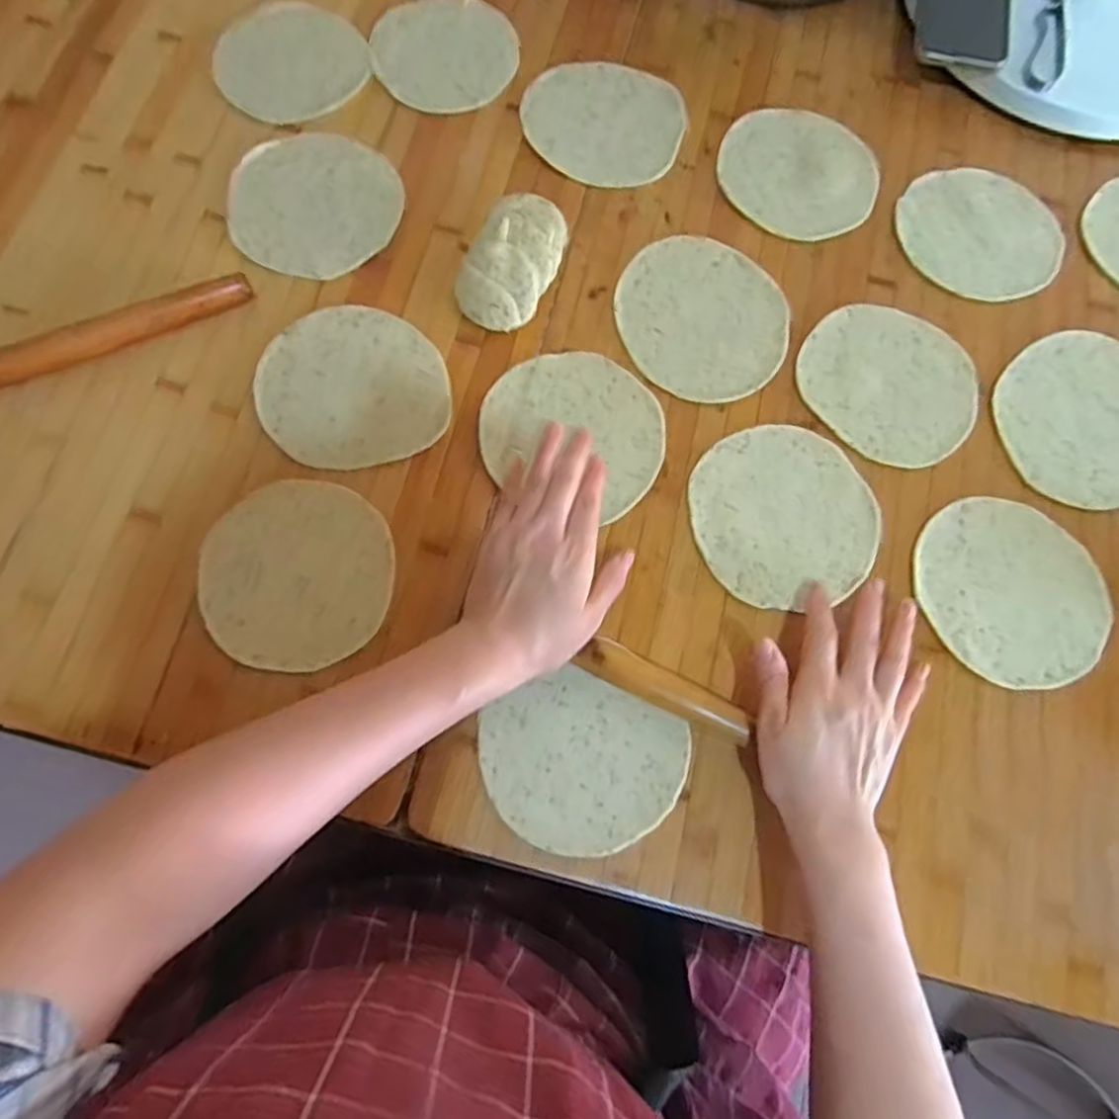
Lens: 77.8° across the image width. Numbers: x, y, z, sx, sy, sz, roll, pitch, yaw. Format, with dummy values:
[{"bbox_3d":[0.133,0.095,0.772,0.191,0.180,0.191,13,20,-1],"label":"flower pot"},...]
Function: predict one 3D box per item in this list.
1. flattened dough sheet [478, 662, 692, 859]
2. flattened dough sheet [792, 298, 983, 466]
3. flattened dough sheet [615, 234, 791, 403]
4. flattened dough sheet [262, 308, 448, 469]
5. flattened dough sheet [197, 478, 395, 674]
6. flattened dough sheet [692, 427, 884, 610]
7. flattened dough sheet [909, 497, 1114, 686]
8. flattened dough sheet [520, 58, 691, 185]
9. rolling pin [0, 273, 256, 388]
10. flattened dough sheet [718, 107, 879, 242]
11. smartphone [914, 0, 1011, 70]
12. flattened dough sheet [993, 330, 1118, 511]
[{"bbox_3d":[0.013,0.130,0.442,0.125,0.005,0.105,26,74,6],"label":"flattened dough sheet"},{"bbox_3d":[0.250,-0.136,0.524,0.120,0.004,0.133,-38,78,-12],"label":"flattened dough sheet"},{"bbox_3d":[0.110,-0.190,0.535,0.124,0.004,0.142,-12,74,-6],"label":"flattened dough sheet"},{"bbox_3d":[-0.151,-0.131,0.509,0.131,0.007,0.127,-9,74,-4],"label":"flattened dough sheet"},{"bbox_3d":[-0.177,0.009,0.471,0.124,0.007,0.129,-2,74,-2],"label":"flattened dough sheet"},{"bbox_3d":[0.158,-0.033,0.488,0.123,0.006,0.128,-15,75,-6],"label":"flattened dough sheet"},{"bbox_3d":[0.314,0.021,0.483,0.124,0.004,0.132,-25,76,-9],"label":"flattened dough sheet"},{"bbox_3d":[0.037,-0.373,0.589,0.136,0.005,0.121,26,74,6],"label":"flattened dough sheet"},{"bbox_3d":[-0.340,-0.163,0.504,0.233,0.023,0.027,-25,76,-9],"label":"rolling pin"},{"bbox_3d":[0.197,-0.324,0.578,0.124,0.007,0.133,-15,75,-6],"label":"flattened dough sheet"},{"bbox_3d":[0.354,-0.496,0.606,0.074,0.015,0.159,11,74,6],"label":"smartphone"},{"bbox_3d":[0.397,-0.108,0.524,0.139,0.005,0.129,-39,79,-12],"label":"flattened dough sheet"}]

